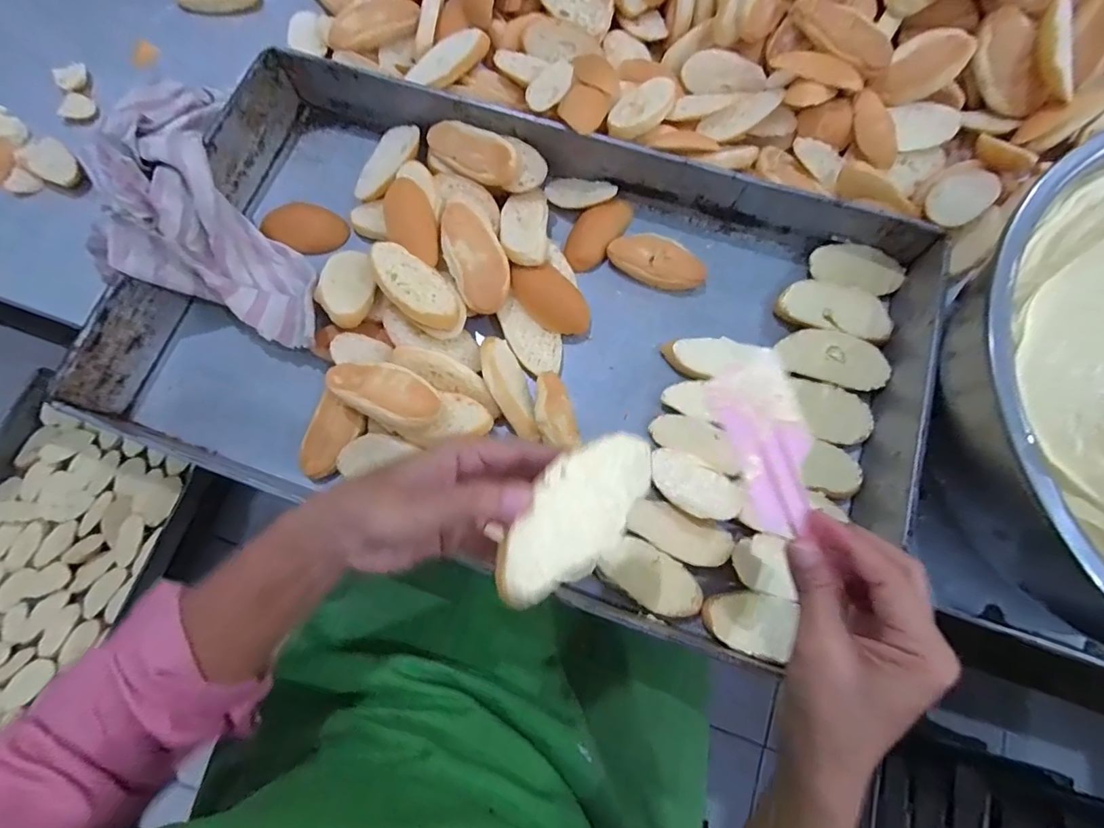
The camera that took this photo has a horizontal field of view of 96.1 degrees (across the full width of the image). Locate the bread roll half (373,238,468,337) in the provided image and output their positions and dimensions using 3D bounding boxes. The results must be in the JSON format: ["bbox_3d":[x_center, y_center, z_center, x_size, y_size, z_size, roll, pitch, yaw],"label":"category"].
[{"bbox_3d":[-0.109,-0.101,0.405,0.089,0.021,0.047,49,60,-4],"label":"bread roll half"}]

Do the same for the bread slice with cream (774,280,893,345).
[{"bbox_3d":[0.243,-0.088,0.430,0.089,0.019,0.045,17,76,5],"label":"bread slice with cream"}]

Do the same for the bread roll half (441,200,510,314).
[{"bbox_3d":[-0.066,-0.134,0.421,0.045,0.021,0.094,-24,76,-5],"label":"bread roll half"}]

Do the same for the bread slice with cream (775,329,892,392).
[{"bbox_3d":[0.234,-0.046,0.418,0.087,0.020,0.041,19,76,6],"label":"bread slice with cream"}]

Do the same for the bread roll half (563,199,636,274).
[{"bbox_3d":[0.040,-0.168,0.458,0.039,0.012,0.085,34,78,10],"label":"bread roll half"}]

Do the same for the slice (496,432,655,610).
[{"bbox_3d":[0.011,0.051,0.246,0.045,0.014,0.098,40,81,11],"label":"slice"}]

